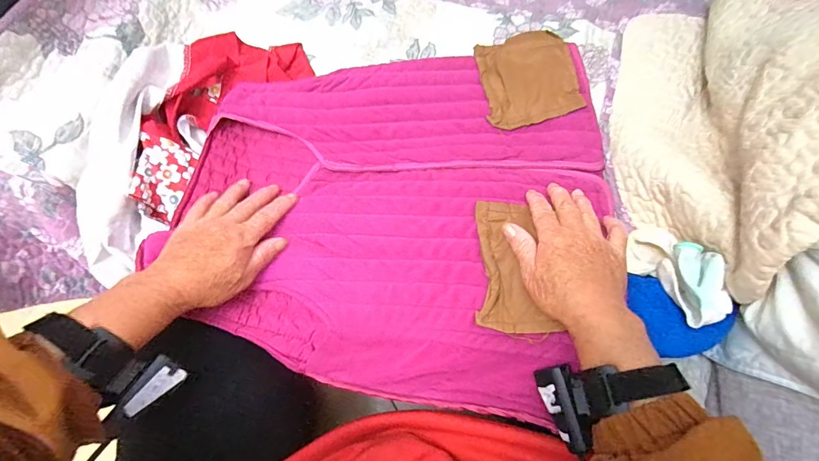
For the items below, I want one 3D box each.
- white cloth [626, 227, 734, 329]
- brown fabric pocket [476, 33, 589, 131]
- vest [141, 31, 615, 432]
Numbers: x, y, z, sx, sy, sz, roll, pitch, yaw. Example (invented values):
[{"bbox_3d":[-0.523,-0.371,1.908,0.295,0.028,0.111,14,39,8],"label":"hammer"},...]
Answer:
[{"bbox_3d":[0.254,0.037,0.373,0.043,0.112,0.067,-1,108,3],"label":"white cloth"},{"bbox_3d":[0.152,-0.200,0.515,0.117,0.026,0.142,-11,67,0],"label":"brown fabric pocket"},{"bbox_3d":[-0.023,-0.051,0.465,0.458,0.051,0.433,9,65,7],"label":"vest"}]

